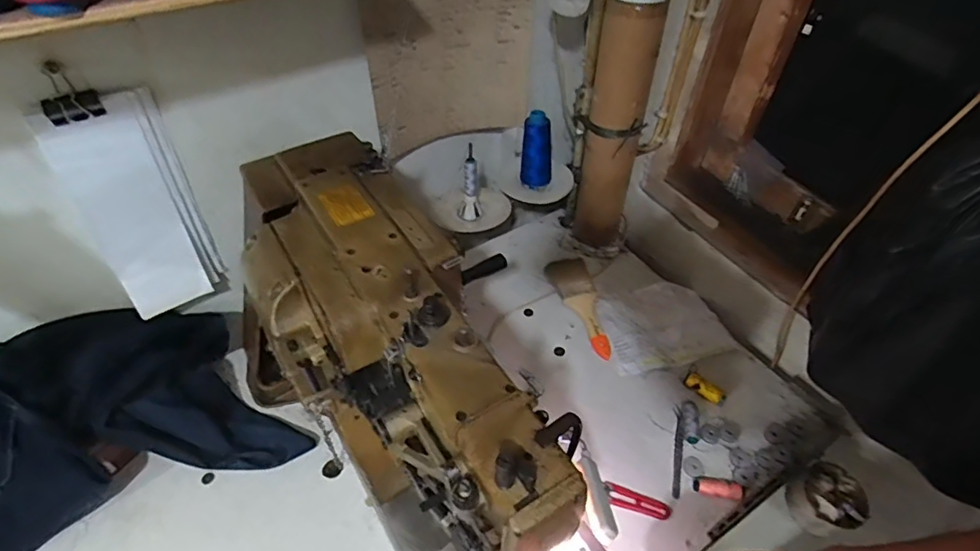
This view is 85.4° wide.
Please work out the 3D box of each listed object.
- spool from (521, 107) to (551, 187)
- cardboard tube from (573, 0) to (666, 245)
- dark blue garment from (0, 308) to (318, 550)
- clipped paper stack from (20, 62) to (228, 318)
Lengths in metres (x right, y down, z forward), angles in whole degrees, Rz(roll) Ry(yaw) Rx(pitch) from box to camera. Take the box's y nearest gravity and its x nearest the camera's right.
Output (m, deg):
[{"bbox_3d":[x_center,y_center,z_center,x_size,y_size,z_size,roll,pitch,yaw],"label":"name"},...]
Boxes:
[{"bbox_3d":[0.076,-0.198,0.839,0.049,0.114,0.039,7,47,4],"label":"spool"},{"bbox_3d":[0.193,-0.277,0.780,0.096,0.612,0.083,13,48,10],"label":"cardboard tube"},{"bbox_3d":[-0.489,0.170,0.667,0.405,0.136,0.272,-22,51,-21],"label":"dark blue garment"},{"bbox_3d":[-0.432,-0.081,0.659,0.127,0.292,0.038,-26,53,-24],"label":"clipped paper stack"}]

